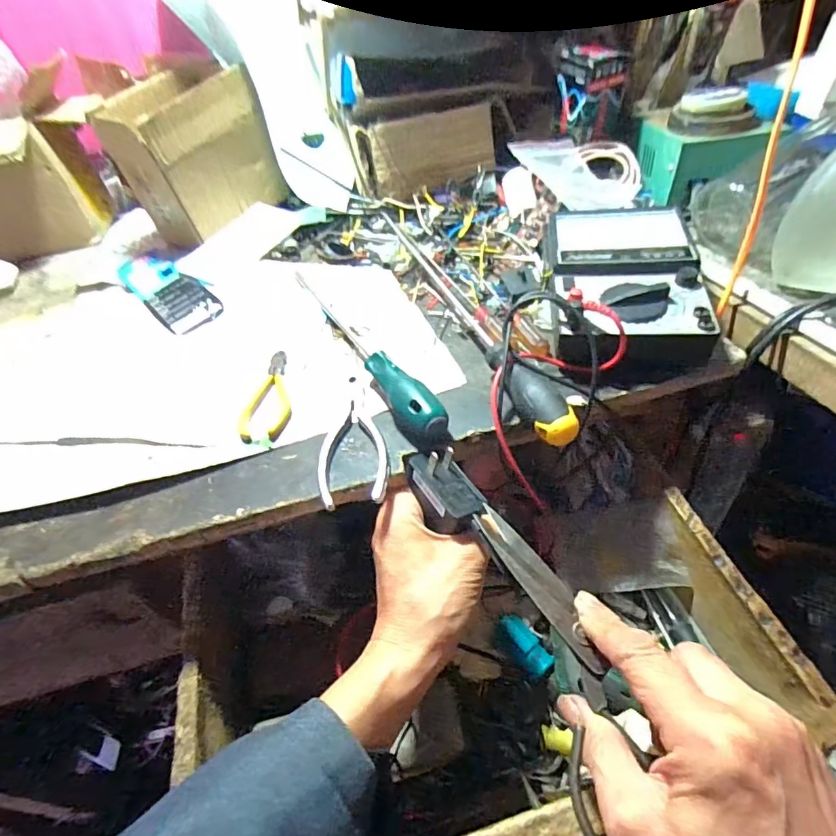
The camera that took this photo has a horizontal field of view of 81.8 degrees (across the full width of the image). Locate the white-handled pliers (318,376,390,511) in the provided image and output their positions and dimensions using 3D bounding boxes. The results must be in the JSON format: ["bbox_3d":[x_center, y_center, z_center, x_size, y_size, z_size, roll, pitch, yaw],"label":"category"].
[{"bbox_3d":[-0.048,0.014,0.343,0.046,0.010,0.115,-11,45,-3],"label":"white-handled pliers"}]

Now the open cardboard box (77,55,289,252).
[{"bbox_3d":[-0.255,-0.293,0.563,0.102,0.156,0.158,25,53,29],"label":"open cardboard box"}]

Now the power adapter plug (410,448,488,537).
[{"bbox_3d":[0.017,0.046,0.316,0.032,0.032,0.057,-27,48,-18],"label":"power adapter plug"}]

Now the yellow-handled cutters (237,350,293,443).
[{"bbox_3d":[-0.122,-0.019,0.389,0.039,0.008,0.104,-10,45,-2],"label":"yellow-handled cutters"}]

